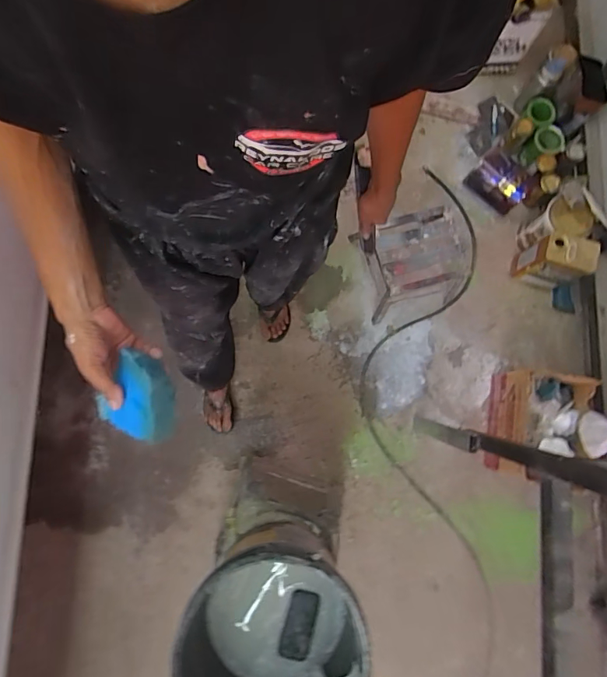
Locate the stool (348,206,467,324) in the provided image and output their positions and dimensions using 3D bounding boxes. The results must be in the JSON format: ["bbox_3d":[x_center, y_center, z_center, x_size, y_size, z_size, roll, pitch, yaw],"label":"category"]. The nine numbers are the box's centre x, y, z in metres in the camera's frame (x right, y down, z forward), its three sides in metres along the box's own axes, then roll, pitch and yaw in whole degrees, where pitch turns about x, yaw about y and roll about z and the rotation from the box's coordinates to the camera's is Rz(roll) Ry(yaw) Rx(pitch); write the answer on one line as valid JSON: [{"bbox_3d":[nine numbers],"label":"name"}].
[{"bbox_3d":[0.379,-0.268,1.470,0.313,0.286,0.301,-11,82,-4],"label":"stool"}]

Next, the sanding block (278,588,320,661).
[{"bbox_3d":[-0.008,0.557,0.842,0.057,0.018,0.118,14,81,0],"label":"sanding block"}]

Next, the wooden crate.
[{"bbox_3d":[0.754,0.278,1.381,0.215,0.286,0.322,10,81,-1],"label":"wooden crate"}]

